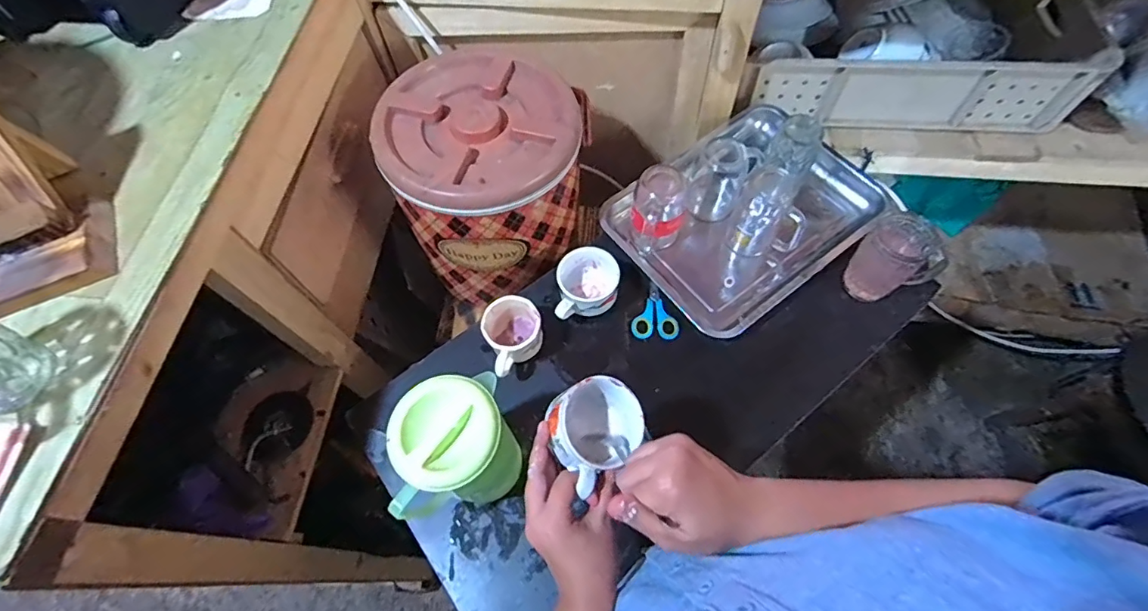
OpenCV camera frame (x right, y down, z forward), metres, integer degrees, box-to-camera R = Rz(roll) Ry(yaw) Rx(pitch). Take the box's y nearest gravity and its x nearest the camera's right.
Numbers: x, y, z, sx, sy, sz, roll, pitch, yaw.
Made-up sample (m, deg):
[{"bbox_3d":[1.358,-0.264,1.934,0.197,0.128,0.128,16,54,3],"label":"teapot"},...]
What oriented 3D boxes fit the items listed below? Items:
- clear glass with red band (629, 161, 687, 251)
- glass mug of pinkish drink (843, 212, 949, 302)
[{"bbox_3d":[0.130,-0.140,0.775,0.074,0.139,0.094,15,66,10],"label":"clear glass with red band"},{"bbox_3d":[0.440,-0.060,0.706,0.085,0.114,0.093,-1,64,2],"label":"glass mug of pinkish drink"}]

